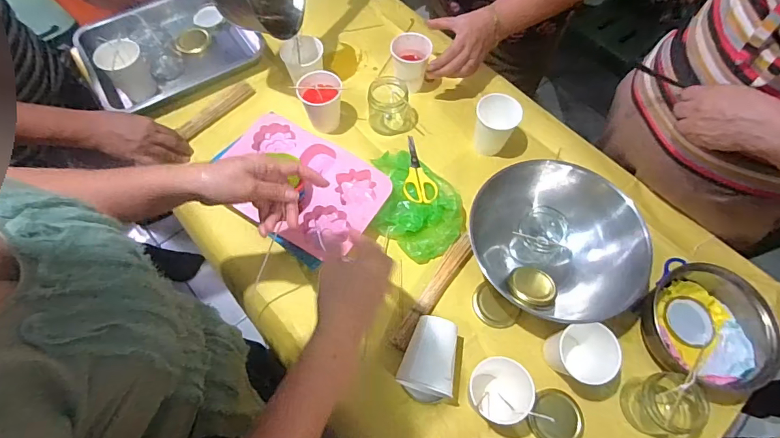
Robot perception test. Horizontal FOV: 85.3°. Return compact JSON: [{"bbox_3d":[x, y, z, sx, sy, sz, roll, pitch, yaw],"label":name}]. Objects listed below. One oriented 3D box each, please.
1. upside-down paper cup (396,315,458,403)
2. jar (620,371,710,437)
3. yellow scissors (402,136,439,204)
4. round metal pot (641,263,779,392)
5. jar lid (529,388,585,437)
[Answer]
[{"bbox_3d":[0.052,0.184,0.554,0.066,0.073,0.093,12,62,7],"label":"upside-down paper cup"},{"bbox_3d":[0.339,0.232,0.521,0.071,0.078,0.075,0,61,0],"label":"jar"},{"bbox_3d":[0.049,-0.083,0.704,0.053,0.011,0.141,-1,61,0],"label":"yellow scissors"},{"bbox_3d":[0.410,0.144,0.555,0.140,0.076,0.157,-16,62,-9],"label":"round metal pot"},{"bbox_3d":[0.218,0.257,0.544,0.067,0.016,0.067,0,61,0],"label":"jar lid"}]

